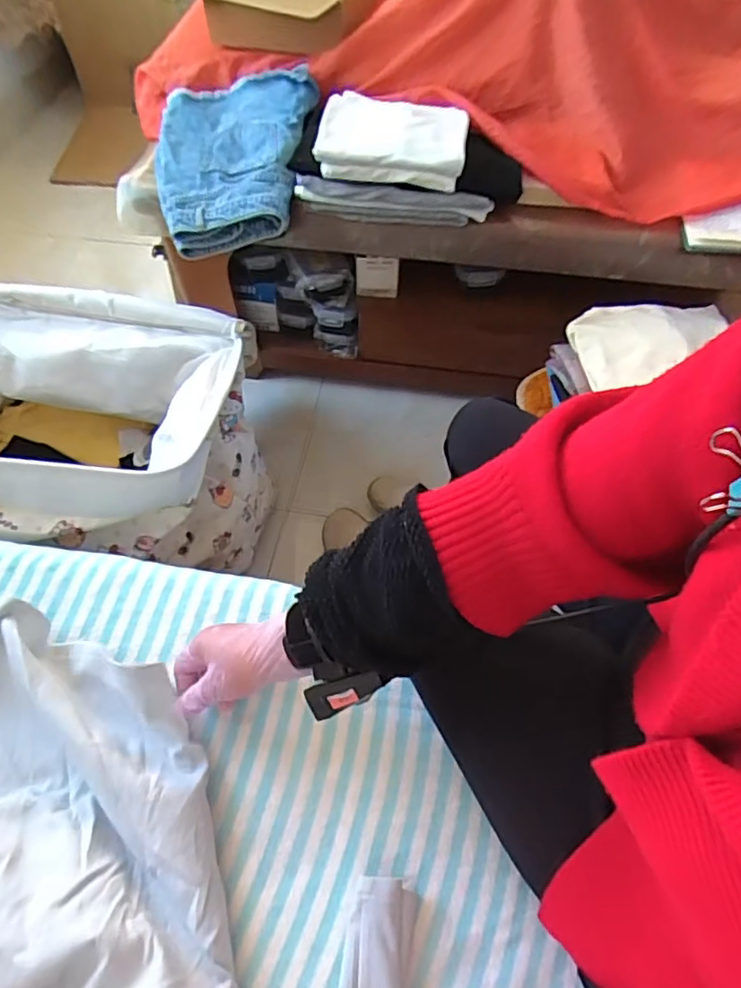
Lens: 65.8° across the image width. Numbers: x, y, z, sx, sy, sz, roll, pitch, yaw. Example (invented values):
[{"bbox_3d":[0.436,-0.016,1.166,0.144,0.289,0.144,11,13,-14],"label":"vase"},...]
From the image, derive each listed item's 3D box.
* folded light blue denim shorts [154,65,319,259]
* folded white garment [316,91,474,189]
[{"bbox_3d":[-0.227,-0.563,0.967,0.261,0.115,0.321,-1,59,0],"label":"folded light blue denim shorts"},{"bbox_3d":[0.036,-0.560,0.883,0.224,0.054,0.196,7,59,5],"label":"folded white garment"}]

